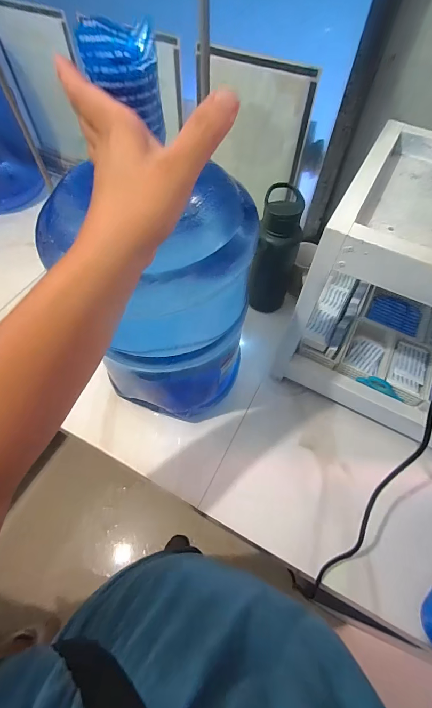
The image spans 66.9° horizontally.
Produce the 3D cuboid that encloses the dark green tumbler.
[{"bbox_3d":[0.120,-0.197,0.657,0.080,0.245,0.078,15,60,8],"label":"dark green tumbler"}]

